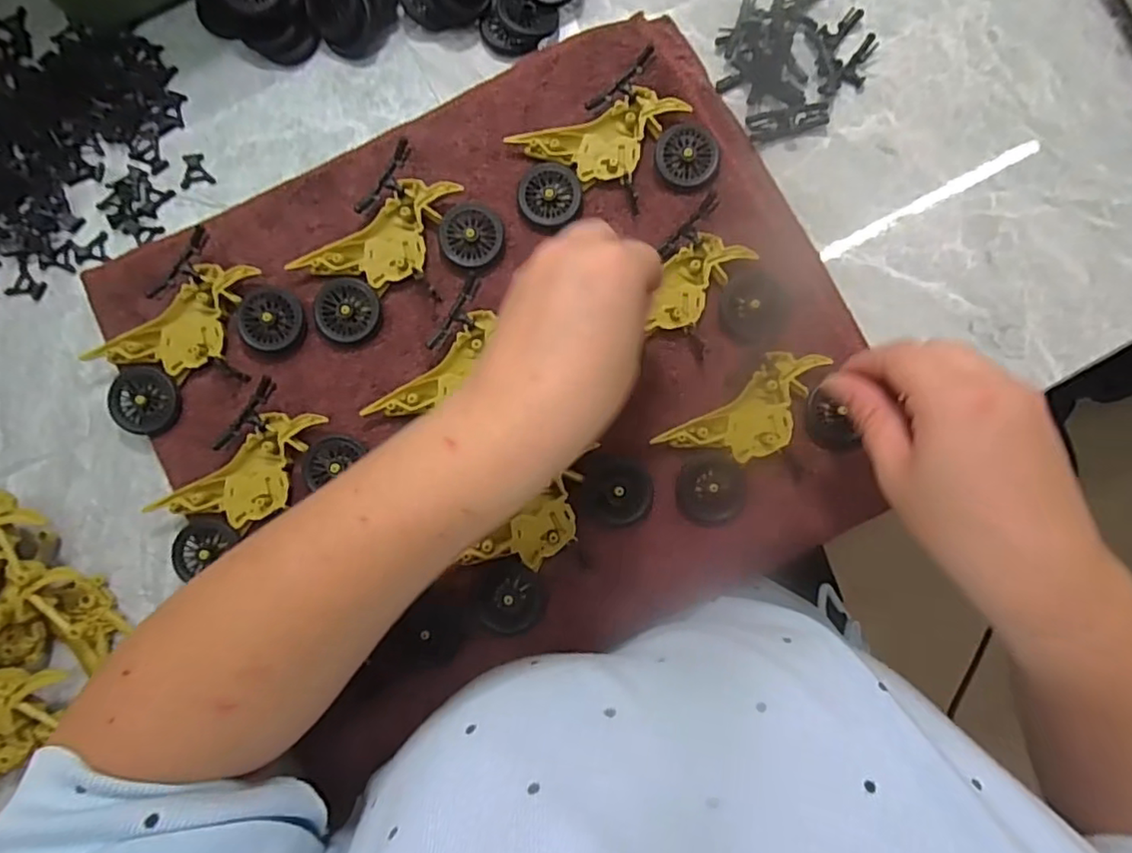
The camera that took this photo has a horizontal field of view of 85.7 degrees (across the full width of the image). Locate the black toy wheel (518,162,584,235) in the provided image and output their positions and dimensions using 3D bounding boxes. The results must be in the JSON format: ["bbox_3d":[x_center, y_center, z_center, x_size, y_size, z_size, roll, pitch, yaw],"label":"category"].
[{"bbox_3d":[-0.011,-0.137,0.361,0.037,0.008,0.038,0,84,1],"label":"black toy wheel"}]

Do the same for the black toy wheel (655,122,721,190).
[{"bbox_3d":[0.072,-0.160,0.360,0.036,0.009,0.038,0,84,1],"label":"black toy wheel"}]

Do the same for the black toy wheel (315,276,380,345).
[{"bbox_3d":[-0.127,-0.067,0.352,0.036,0.007,0.036,0,84,1],"label":"black toy wheel"}]

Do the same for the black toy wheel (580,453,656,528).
[{"bbox_3d":[0.029,0.035,0.338,0.038,0.006,0.038,0,84,1],"label":"black toy wheel"}]

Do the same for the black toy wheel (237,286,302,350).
[{"bbox_3d":[-0.171,-0.062,0.350,0.036,0.005,0.035,29,85,3],"label":"black toy wheel"}]

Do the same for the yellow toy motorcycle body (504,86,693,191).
[{"bbox_3d":[0.024,-0.169,0.363,0.100,0.009,0.044,-22,84,-2],"label":"yellow toy motorcycle body"}]

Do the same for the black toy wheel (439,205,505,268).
[{"bbox_3d":[-0.055,-0.111,0.355,0.035,0.007,0.034,0,84,1],"label":"black toy wheel"}]

